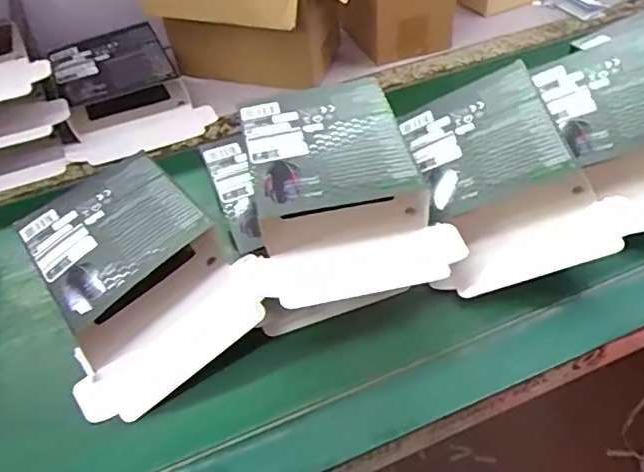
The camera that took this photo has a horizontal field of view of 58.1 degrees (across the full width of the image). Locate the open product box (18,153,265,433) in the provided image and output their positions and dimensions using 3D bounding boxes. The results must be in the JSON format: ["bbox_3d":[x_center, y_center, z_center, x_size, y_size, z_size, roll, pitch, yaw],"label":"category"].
[{"bbox_3d":[-0.184,0.031,0.560,0.186,0.080,0.243,-29,51,-21],"label":"open product box"}]

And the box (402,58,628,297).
[{"bbox_3d":[0.181,-0.069,0.610,0.192,0.088,0.247,-8,46,-3],"label":"box"}]

